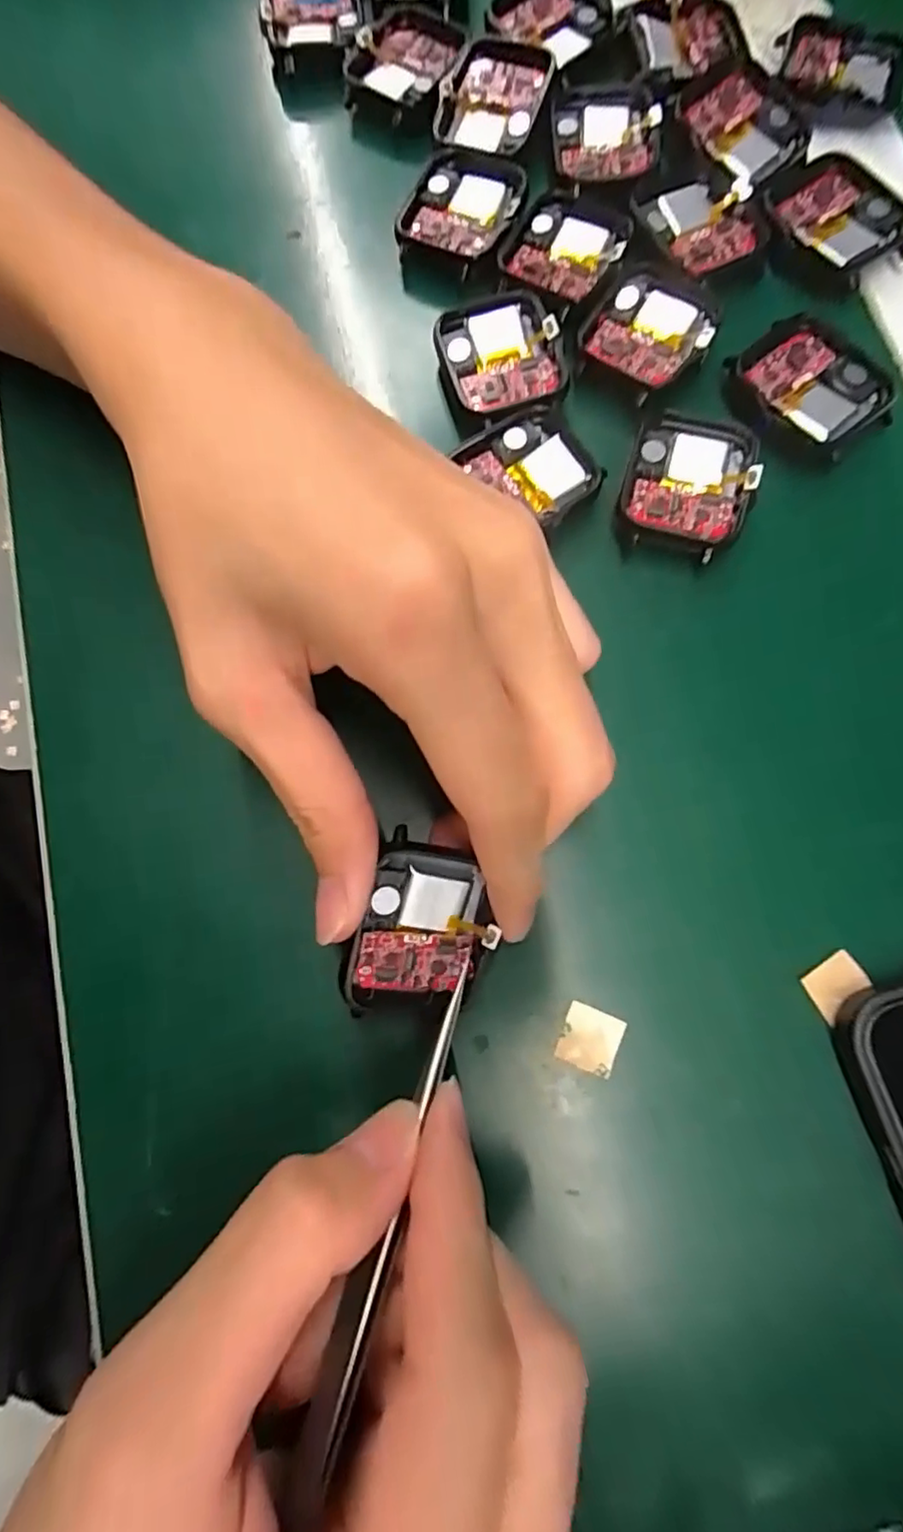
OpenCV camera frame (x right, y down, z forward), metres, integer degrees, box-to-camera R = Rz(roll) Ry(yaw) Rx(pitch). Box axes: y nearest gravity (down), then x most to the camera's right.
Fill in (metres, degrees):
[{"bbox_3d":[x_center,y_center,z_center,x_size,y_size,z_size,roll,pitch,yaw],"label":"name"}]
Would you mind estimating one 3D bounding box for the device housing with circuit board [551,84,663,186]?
[{"bbox_3d":[0.054,-0.221,0.213,0.037,0.006,0.042,1,77,1],"label":"device housing with circuit board"}]

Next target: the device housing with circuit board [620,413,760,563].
[{"bbox_3d":[0.072,-0.087,0.184,0.037,0.008,0.043,19,78,5],"label":"device housing with circuit board"}]

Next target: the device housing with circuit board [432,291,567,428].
[{"bbox_3d":[0.016,-0.132,0.196,0.038,0.006,0.042,-11,77,-2],"label":"device housing with circuit board"}]

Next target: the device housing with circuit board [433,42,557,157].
[{"bbox_3d":[0.014,-0.240,0.215,0.038,0.007,0.041,18,78,5],"label":"device housing with circuit board"}]

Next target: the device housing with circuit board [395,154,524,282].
[{"bbox_3d":[0.005,-0.193,0.209,0.037,0.007,0.047,23,79,6],"label":"device housing with circuit board"}]

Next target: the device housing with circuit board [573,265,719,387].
[{"bbox_3d":[0.064,-0.141,0.195,0.036,0.006,0.041,35,80,8],"label":"device housing with circuit board"}]

